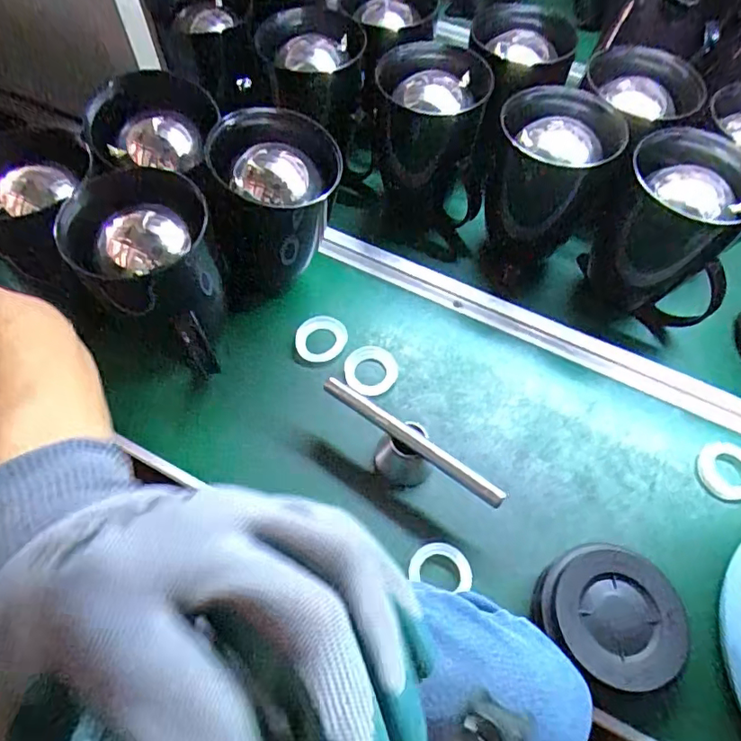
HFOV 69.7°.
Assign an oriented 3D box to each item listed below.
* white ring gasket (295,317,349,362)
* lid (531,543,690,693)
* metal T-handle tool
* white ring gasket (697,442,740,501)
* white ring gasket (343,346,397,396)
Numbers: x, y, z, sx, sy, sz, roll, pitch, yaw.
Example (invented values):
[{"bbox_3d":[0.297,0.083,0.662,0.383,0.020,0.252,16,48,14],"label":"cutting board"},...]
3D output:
[{"bbox_3d":[-0.058,-0.038,0.617,0.060,0.011,0.051,-10,61,-8],"label":"white ring gasket"},{"bbox_3d":[0.208,0.215,0.470,0.111,0.047,0.112,1,60,-1],"label":"lid"},{"bbox_3d":[0.032,0.082,0.528,0.196,0.072,0.036,37,65,18],"label":"metal T-handle tool"},{"bbox_3d":[0.372,0.104,0.552,0.063,0.007,0.060,-6,60,-5],"label":"white ring gasket"},{"bbox_3d":[0.001,-0.001,0.602,0.058,0.012,0.056,1,60,-1],"label":"white ring gasket"}]

